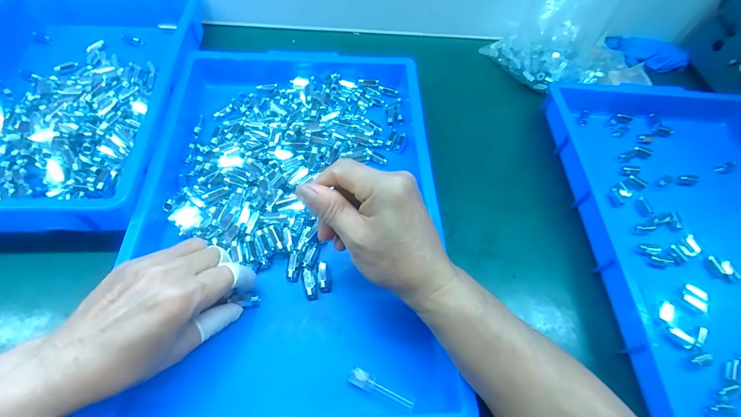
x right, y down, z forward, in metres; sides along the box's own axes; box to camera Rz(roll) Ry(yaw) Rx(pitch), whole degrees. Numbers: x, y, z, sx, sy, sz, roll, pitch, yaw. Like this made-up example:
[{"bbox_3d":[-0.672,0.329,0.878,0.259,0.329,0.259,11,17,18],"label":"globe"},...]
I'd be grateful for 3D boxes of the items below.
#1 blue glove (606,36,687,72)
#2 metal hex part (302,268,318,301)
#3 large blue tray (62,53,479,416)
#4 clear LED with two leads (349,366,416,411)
[{"bbox_3d":[0.449,-0.251,0.590,0.125,0.023,0.054,7,58,-2],"label":"blue glove"},{"bbox_3d":[-0.058,0.072,0.345,0.011,0.012,0.030,-15,64,-12],"label":"metal hex part"},{"bbox_3d":[-0.069,-0.012,0.373,0.291,0.056,0.426,-1,61,-5],"label":"large blue tray"},{"bbox_3d":[0.010,0.149,0.298,0.057,0.010,0.013,24,59,8],"label":"clear LED with two leads"}]

